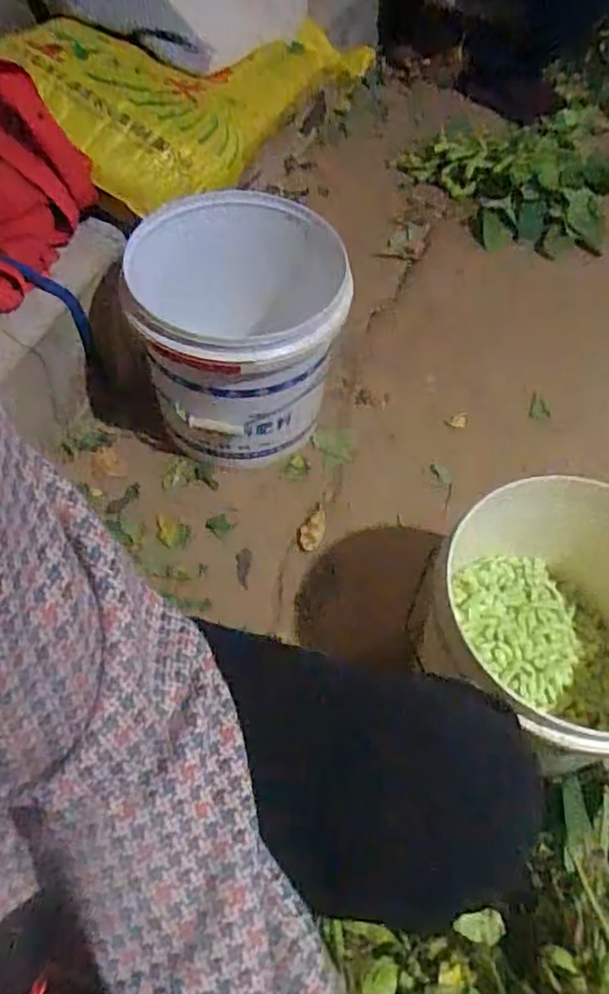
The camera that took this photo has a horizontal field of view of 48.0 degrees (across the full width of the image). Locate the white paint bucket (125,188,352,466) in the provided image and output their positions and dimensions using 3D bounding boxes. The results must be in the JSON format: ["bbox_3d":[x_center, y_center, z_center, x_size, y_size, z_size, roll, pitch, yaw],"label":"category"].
[{"bbox_3d":[-0.076,-0.194,0.867,0.252,0.252,0.247,3,59,-4],"label":"white paint bucket"}]

